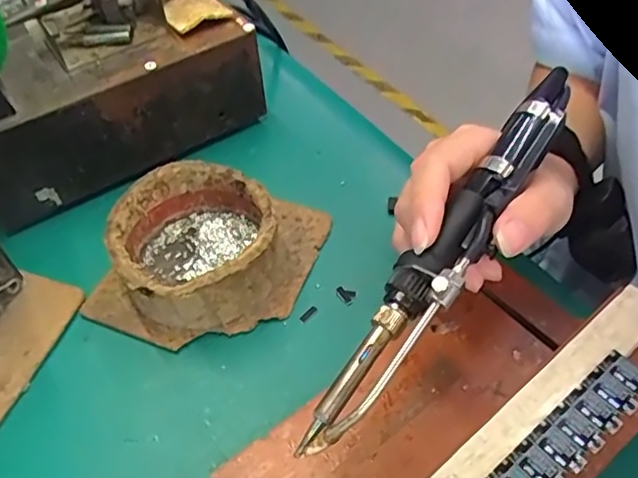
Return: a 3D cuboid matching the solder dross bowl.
[{"bbox_3d":[-0.063,0.002,0.304,0.078,0.041,0.080,-2,51,3],"label":"solder dross bowl"}]

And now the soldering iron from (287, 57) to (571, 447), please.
[{"bbox_3d":[0.055,-0.001,0.237,0.025,0.019,0.199,29,67,24],"label":"soldering iron"}]

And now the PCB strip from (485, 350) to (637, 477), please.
[{"bbox_3d":[0.083,0.078,0.209,0.107,0.004,0.021,-34,57,-22],"label":"PCB strip"}]

